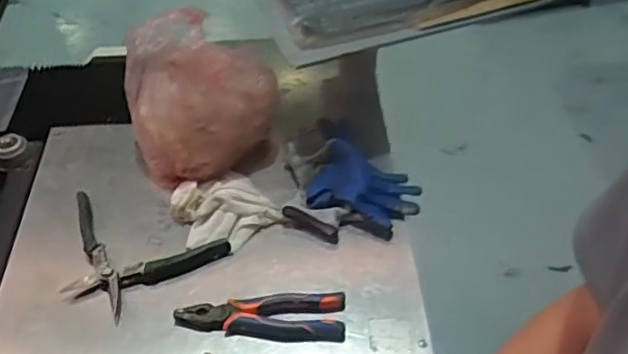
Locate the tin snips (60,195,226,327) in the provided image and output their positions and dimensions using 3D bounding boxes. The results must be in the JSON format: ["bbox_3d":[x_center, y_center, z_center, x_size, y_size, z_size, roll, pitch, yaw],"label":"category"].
[{"bbox_3d":[-0.232,0.103,0.787,0.222,0.030,0.151,13,48,12],"label":"tin snips"}]

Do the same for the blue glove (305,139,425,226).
[{"bbox_3d":[0.071,0.008,0.844,0.148,0.047,0.103,11,49,6],"label":"blue glove"}]

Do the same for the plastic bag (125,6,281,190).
[{"bbox_3d":[-0.151,-0.098,0.839,0.198,0.245,0.094,-4,47,-3],"label":"plastic bag"}]

